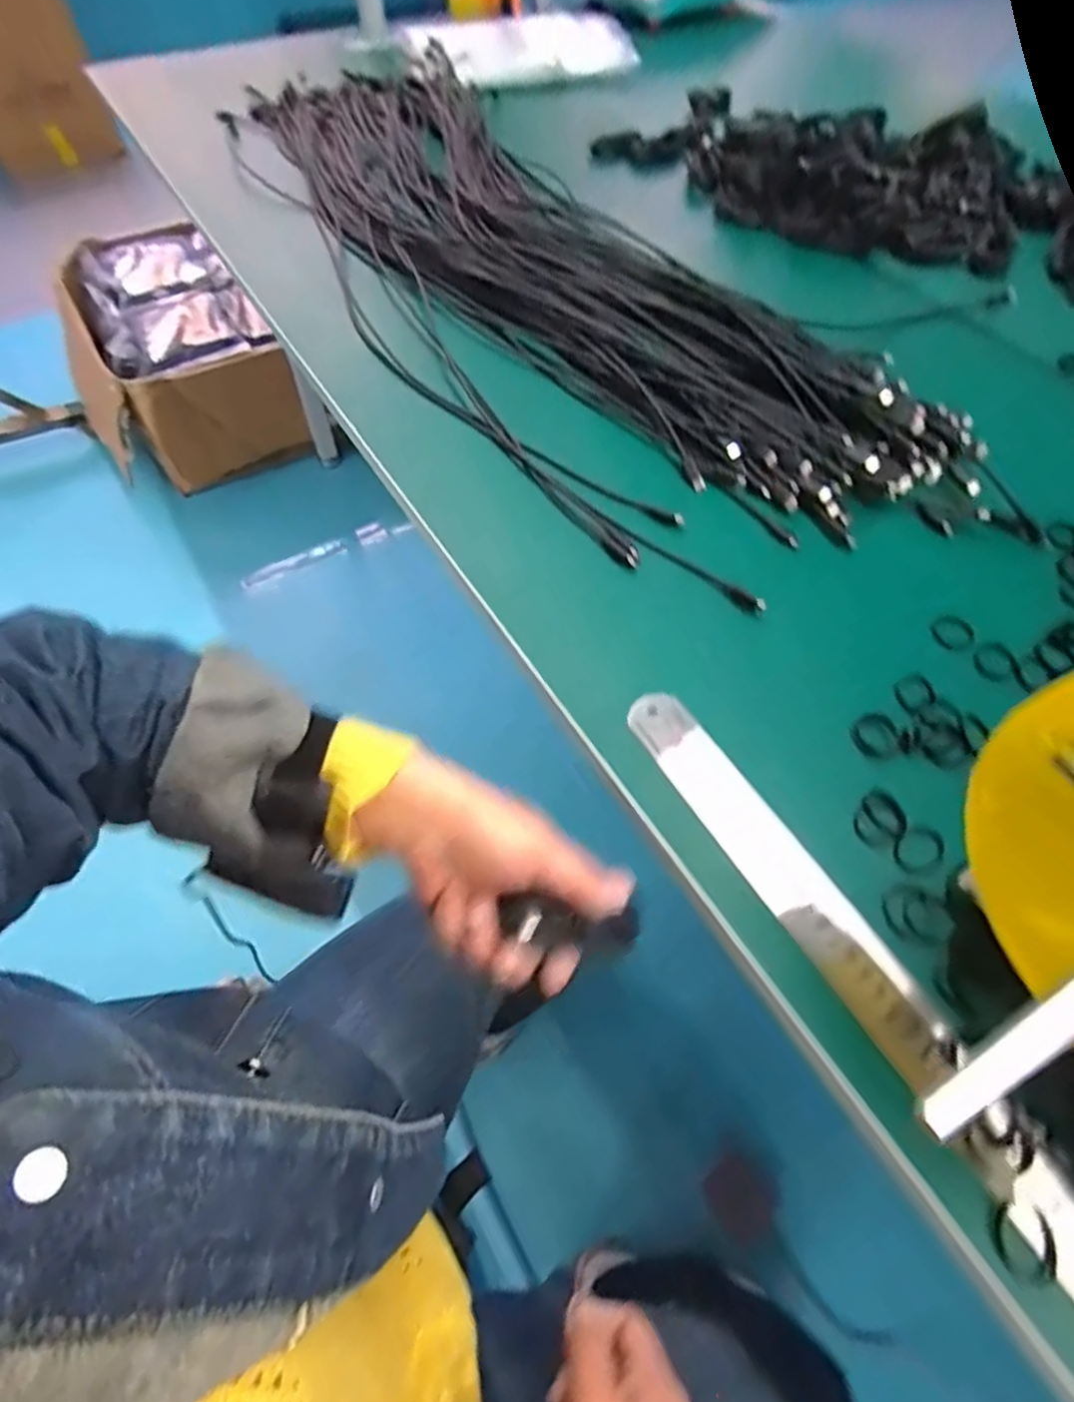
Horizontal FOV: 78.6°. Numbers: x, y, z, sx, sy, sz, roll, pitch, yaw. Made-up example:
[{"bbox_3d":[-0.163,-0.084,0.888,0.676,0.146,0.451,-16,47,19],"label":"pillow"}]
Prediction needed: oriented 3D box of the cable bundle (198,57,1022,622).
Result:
[{"bbox_3d":[-0.036,-0.484,0.696,0.348,0.042,1.056,-30,63,-18],"label":"cable bundle"}]

